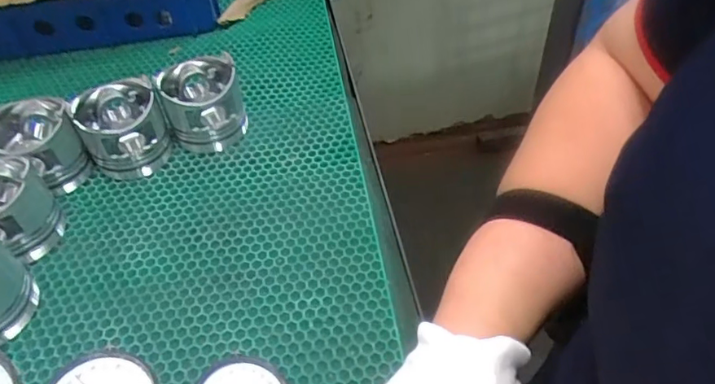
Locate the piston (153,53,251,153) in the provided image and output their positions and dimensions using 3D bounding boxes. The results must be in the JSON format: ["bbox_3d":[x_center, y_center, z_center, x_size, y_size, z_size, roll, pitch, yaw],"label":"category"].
[{"bbox_3d":[-0.188,-0.105,0.683,0.094,0.091,0.086,-12,47,-7],"label":"piston"}]

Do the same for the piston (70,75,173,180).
[{"bbox_3d":[-0.268,-0.064,0.655,0.093,0.084,0.093,-23,50,-17],"label":"piston"}]

